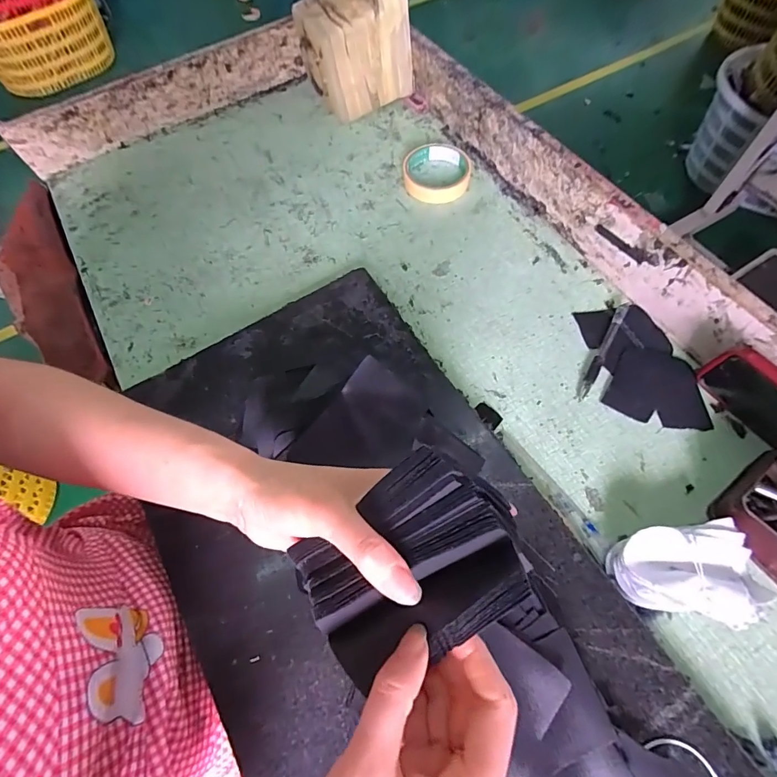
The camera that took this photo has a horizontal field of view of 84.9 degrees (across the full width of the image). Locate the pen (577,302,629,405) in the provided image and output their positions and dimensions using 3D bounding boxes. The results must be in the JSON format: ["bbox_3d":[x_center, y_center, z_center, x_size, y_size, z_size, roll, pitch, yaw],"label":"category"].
[{"bbox_3d":[0.221,-0.041,0.435,0.011,0.012,0.122,29,68,15],"label":"pen"}]

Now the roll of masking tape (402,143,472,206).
[{"bbox_3d":[0.061,-0.281,0.554,0.083,0.023,0.092,-7,64,-1],"label":"roll of masking tape"}]

